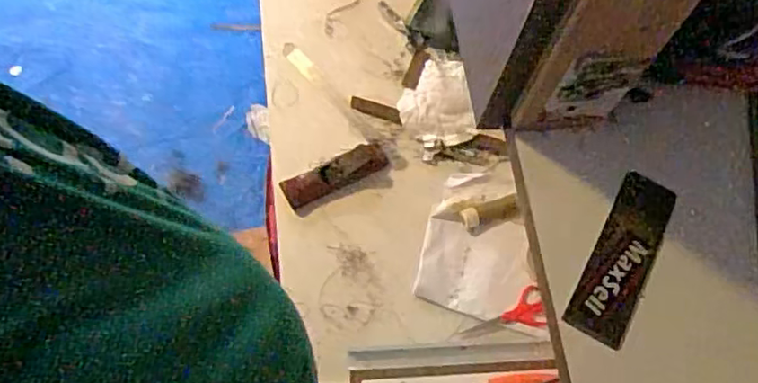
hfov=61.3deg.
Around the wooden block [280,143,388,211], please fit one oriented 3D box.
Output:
[{"bbox_3d":[-0.075,-0.029,1.116,0.184,0.018,0.058,-25,72,-13],"label":"wooden block"}]

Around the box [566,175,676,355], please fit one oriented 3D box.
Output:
[{"bbox_3d":[0.179,0.048,0.469,0.042,0.008,0.130,28,69,8],"label":"box"}]

